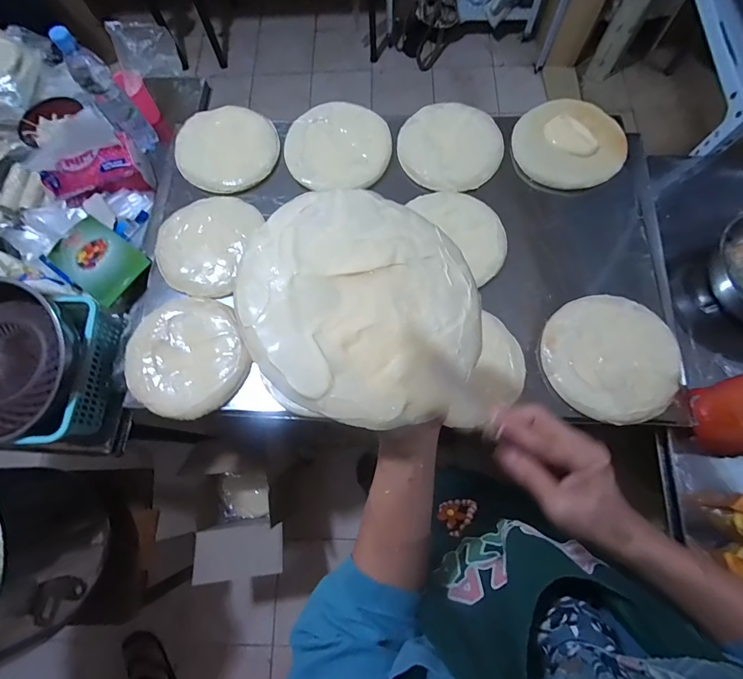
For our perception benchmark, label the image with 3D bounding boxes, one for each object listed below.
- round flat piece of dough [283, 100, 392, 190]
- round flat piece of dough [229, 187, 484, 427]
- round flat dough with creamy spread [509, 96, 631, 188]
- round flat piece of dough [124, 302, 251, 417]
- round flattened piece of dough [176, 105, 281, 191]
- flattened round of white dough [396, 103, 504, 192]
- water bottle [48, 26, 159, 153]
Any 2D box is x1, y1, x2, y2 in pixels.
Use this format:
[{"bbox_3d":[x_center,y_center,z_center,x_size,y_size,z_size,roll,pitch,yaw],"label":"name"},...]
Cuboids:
[{"bbox_3d":[-0.063,-0.393,0.726,0.197,0.044,0.195,-1,73,2],"label":"round flat piece of dough"},{"bbox_3d":[0.001,-0.034,0.276,0.182,0.014,0.186,7,65,-15],"label":"round flat piece of dough"},{"bbox_3d":[0.376,-0.373,0.702,0.195,0.036,0.165,-1,73,2],"label":"round flat dough with creamy spread"},{"bbox_3d":[-0.302,0.029,0.602,0.184,0.039,0.187,-1,73,2],"label":"round flat piece of dough"},{"bbox_3d":[-0.292,-0.383,0.740,0.197,0.024,0.190,-1,73,2],"label":"round flattened piece of dough"},{"bbox_3d":[0.150,-0.377,0.714,0.197,0.041,0.171,24,75,9],"label":"flattened round of white dough"},{"bbox_3d":[-0.515,-0.475,0.738,0.059,0.228,0.068,-36,75,-8],"label":"water bottle"}]

